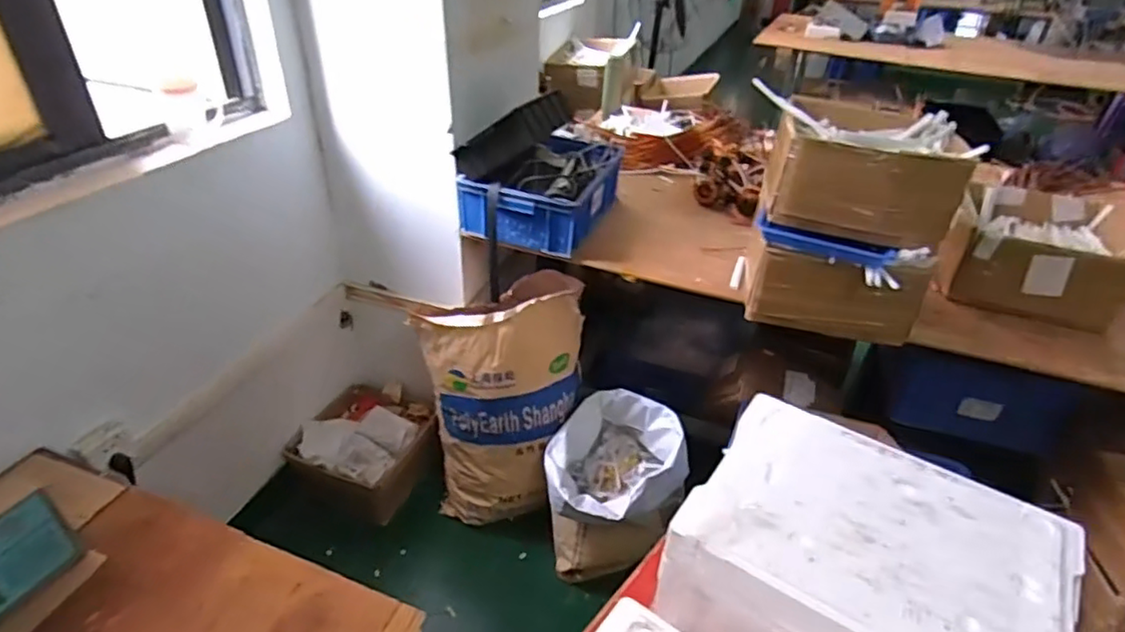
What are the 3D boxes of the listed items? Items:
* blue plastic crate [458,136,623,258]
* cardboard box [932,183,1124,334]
[{"bbox_3d":[-0.037,-0.334,1.616,0.300,0.173,0.409,16,38,18],"label":"blue plastic crate"},{"bbox_3d":[1.064,-0.142,1.439,0.347,0.158,0.329,22,40,25],"label":"cardboard box"}]

